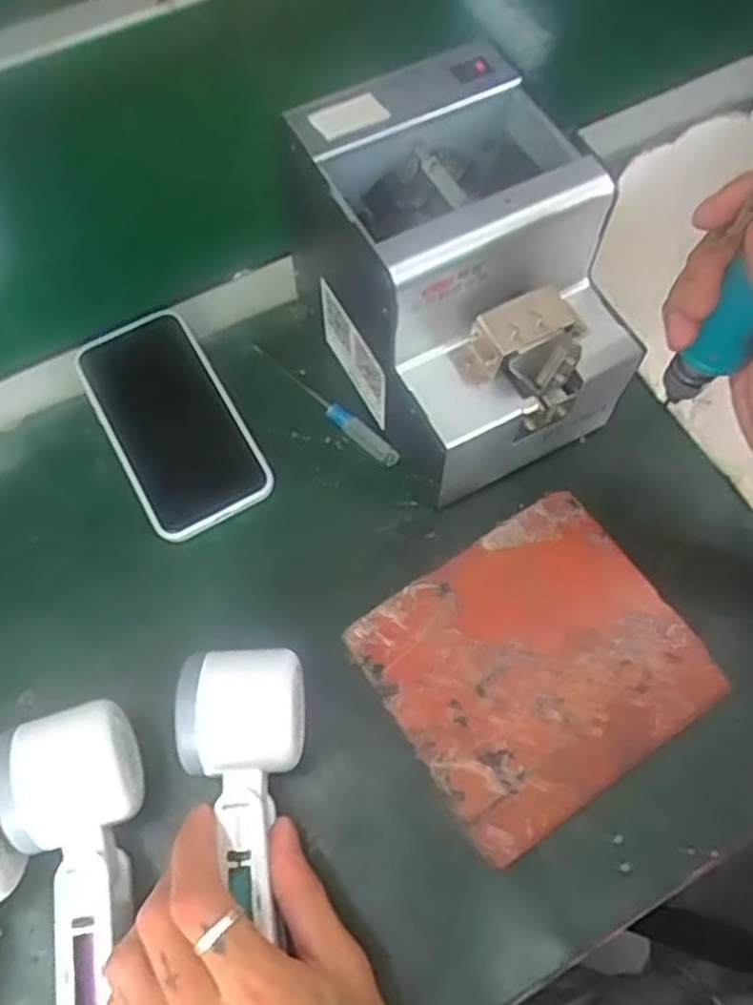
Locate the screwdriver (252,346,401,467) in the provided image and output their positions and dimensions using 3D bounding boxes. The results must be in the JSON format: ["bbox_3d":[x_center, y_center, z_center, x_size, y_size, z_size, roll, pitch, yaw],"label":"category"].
[{"bbox_3d":[-0.033,-0.061,0.474,0.119,0.007,0.011,40,71,18],"label":"screwdriver"}]

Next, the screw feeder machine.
[{"bbox_3d":[0.046,-0.119,0.422,0.125,0.149,0.172,-27,66,-11],"label":"screw feeder machine"}]

